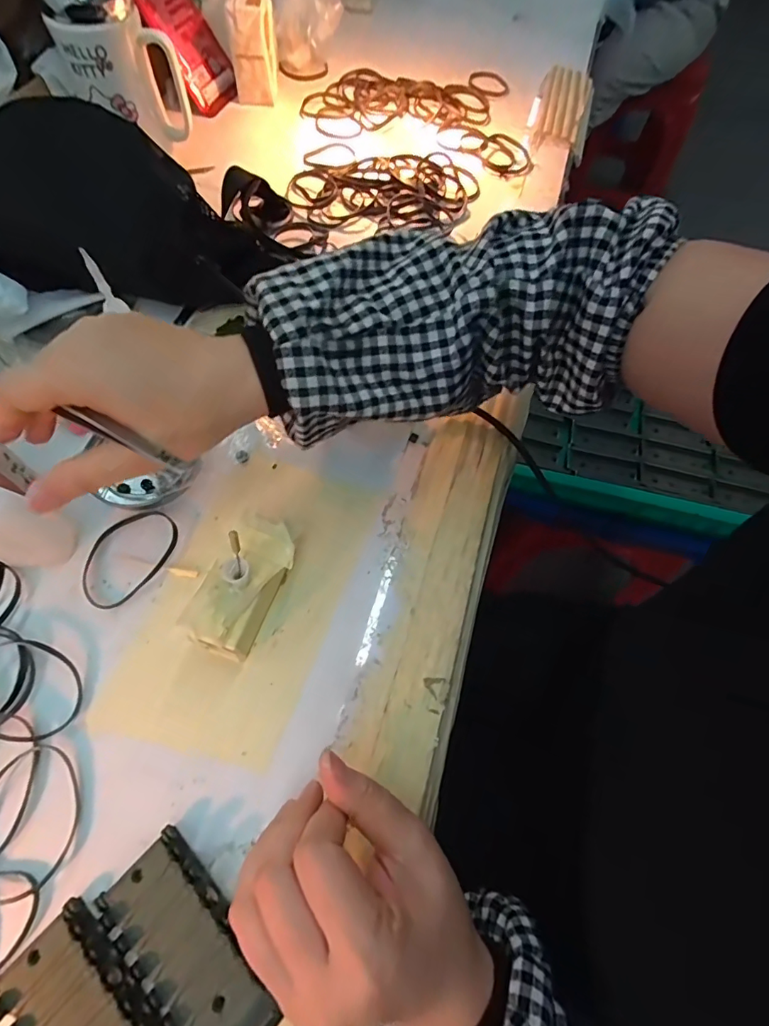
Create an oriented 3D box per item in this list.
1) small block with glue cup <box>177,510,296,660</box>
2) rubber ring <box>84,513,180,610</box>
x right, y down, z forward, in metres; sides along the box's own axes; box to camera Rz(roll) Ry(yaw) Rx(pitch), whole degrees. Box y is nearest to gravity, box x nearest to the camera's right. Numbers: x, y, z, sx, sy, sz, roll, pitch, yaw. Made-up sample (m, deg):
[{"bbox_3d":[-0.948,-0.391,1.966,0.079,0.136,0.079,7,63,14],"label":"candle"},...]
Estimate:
[{"bbox_3d":[-0.084,0.044,0.293,0.045,0.043,0.084,21,64,5],"label":"small block with glue cup"},{"bbox_3d":[-0.169,0.027,0.316,0.048,0.004,0.069,36,68,16],"label":"rubber ring"}]

